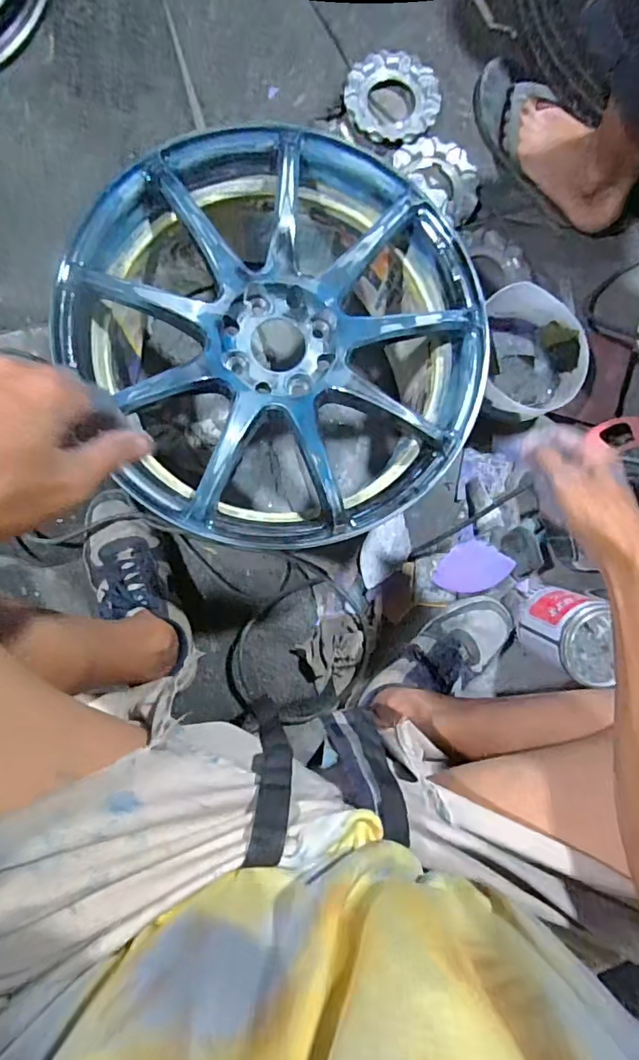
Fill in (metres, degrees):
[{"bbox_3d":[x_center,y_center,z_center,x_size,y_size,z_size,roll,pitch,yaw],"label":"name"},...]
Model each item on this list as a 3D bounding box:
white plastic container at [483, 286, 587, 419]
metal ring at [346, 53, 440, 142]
[{"bbox_3d":[0.272,-0.237,0.701,0.134,0.086,0.169,-23,91,-6],"label":"white plastic container"},{"bbox_3d":[0.102,-0.614,0.734,0.132,0.011,0.129,0,89,-6],"label":"metal ring"}]

